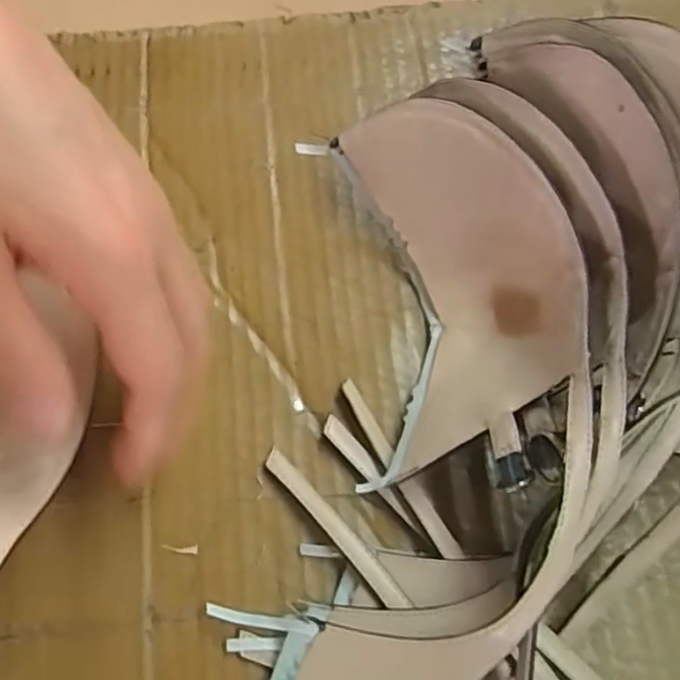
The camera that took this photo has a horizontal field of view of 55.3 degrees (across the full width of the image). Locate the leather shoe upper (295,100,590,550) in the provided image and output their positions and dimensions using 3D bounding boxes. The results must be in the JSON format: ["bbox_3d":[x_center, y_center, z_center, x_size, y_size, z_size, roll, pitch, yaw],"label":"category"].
[{"bbox_3d":[0.040,-0.012,0.255,0.090,0.067,0.156,5,69,0],"label":"leather shoe upper"}]

